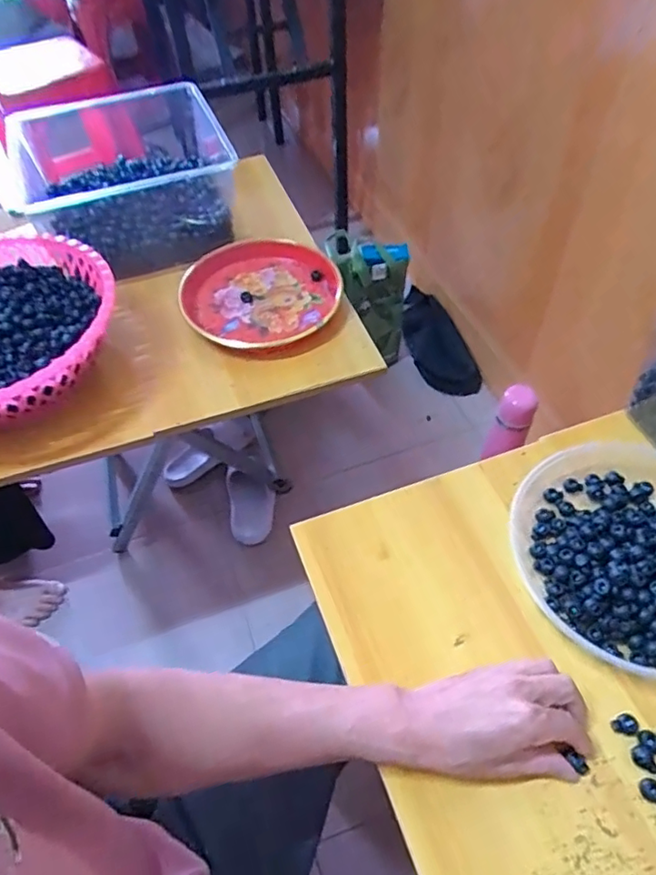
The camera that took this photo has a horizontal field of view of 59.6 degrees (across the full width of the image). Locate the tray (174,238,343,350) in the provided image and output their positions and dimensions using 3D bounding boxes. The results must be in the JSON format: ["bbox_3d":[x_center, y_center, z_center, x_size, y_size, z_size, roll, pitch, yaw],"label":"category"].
[{"bbox_3d":[-0.091,-0.198,0.797,0.219,0.035,0.207,-26,55,-15],"label":"tray"}]

